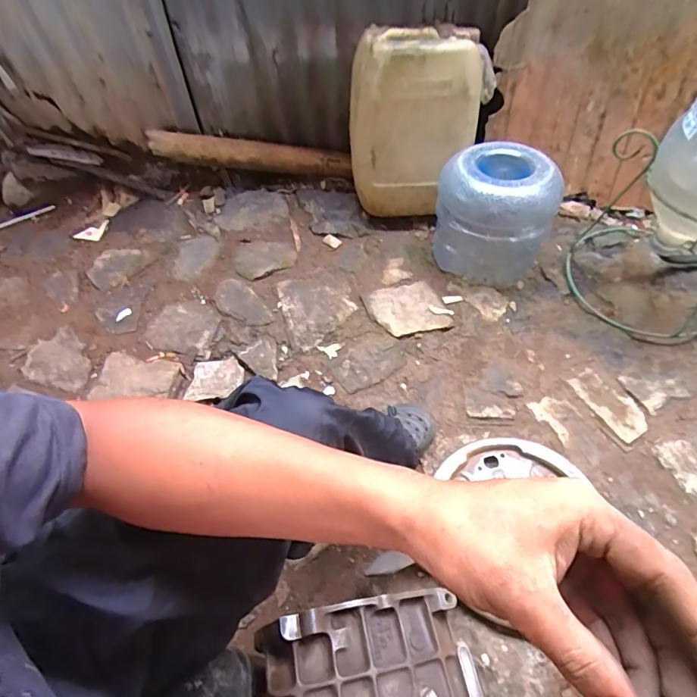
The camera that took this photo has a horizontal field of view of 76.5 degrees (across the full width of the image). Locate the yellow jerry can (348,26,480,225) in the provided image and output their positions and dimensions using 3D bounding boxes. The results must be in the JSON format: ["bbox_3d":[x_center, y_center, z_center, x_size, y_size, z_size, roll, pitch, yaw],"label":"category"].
[{"bbox_3d":[0.157,-0.529,1.063,0.300,0.359,0.182,3,57,5],"label":"yellow jerry can"}]

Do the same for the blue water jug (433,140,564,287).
[{"bbox_3d":[0.333,-0.307,1.034,0.252,0.240,0.226,11,58,10],"label":"blue water jug"}]

